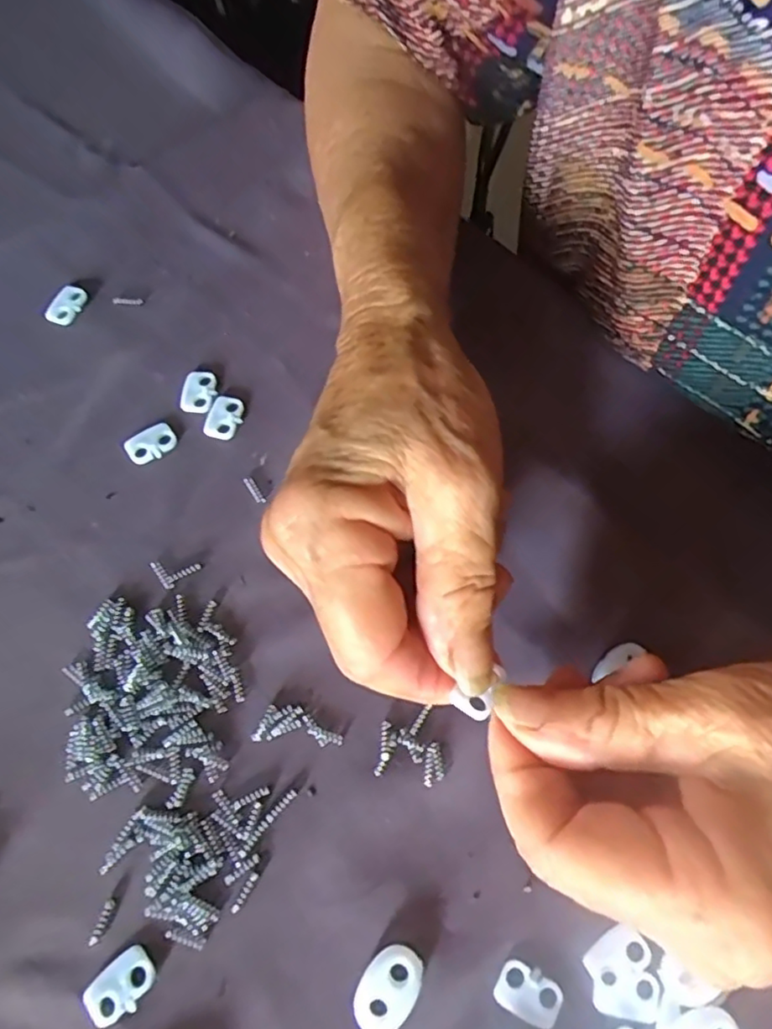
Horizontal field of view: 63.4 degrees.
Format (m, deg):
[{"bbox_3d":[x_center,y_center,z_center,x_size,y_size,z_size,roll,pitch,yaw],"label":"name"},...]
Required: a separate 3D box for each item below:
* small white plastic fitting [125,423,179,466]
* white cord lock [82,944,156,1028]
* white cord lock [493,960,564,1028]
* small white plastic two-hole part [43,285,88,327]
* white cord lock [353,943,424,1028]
[{"bbox_3d":[-0.092,-0.028,0.243,0.019,0.004,0.012,-35,71,-14],"label":"small white plastic fitting"},{"bbox_3d":[-0.075,0.134,0.177,0.019,0.004,0.013,-39,73,-15],"label":"white cord lock"},{"bbox_3d":[0.041,0.137,0.178,0.019,0.004,0.013,28,70,11],"label":"white cord lock"},{"bbox_3d":[-0.135,-0.089,0.264,0.009,0.006,0.018,28,70,11],"label":"small white plastic two-hole part"},{"bbox_3d":[0.000,0.135,0.178,0.015,0.005,0.023,30,70,12],"label":"white cord lock"}]

